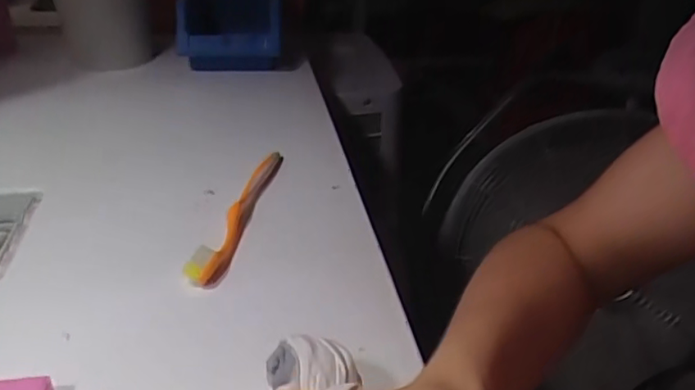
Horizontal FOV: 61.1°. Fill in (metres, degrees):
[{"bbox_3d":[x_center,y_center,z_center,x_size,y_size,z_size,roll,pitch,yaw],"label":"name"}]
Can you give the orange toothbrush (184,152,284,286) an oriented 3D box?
[{"bbox_3d":[-0.079,0.011,0.448,0.019,0.021,0.178,7,31,7],"label":"orange toothbrush"}]

